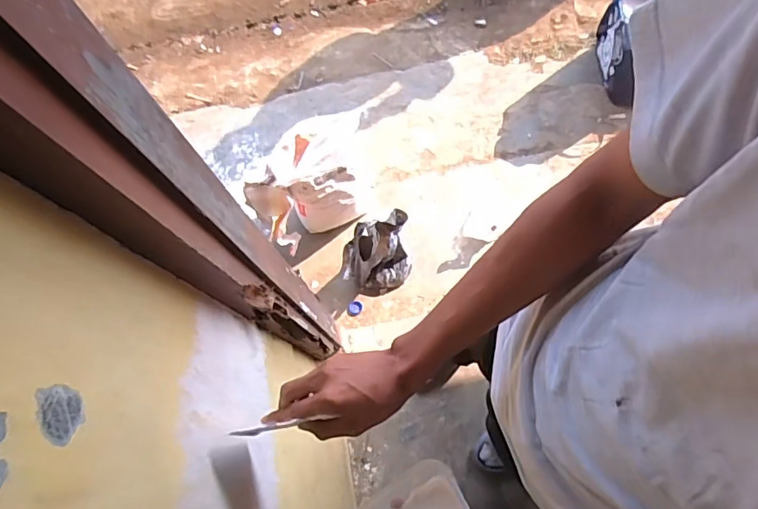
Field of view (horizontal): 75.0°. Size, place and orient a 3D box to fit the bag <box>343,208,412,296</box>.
[{"bbox_3d":[-0.012,0.001,1.506,0.223,0.211,0.189,-12,70,1],"label":"bag"}]

